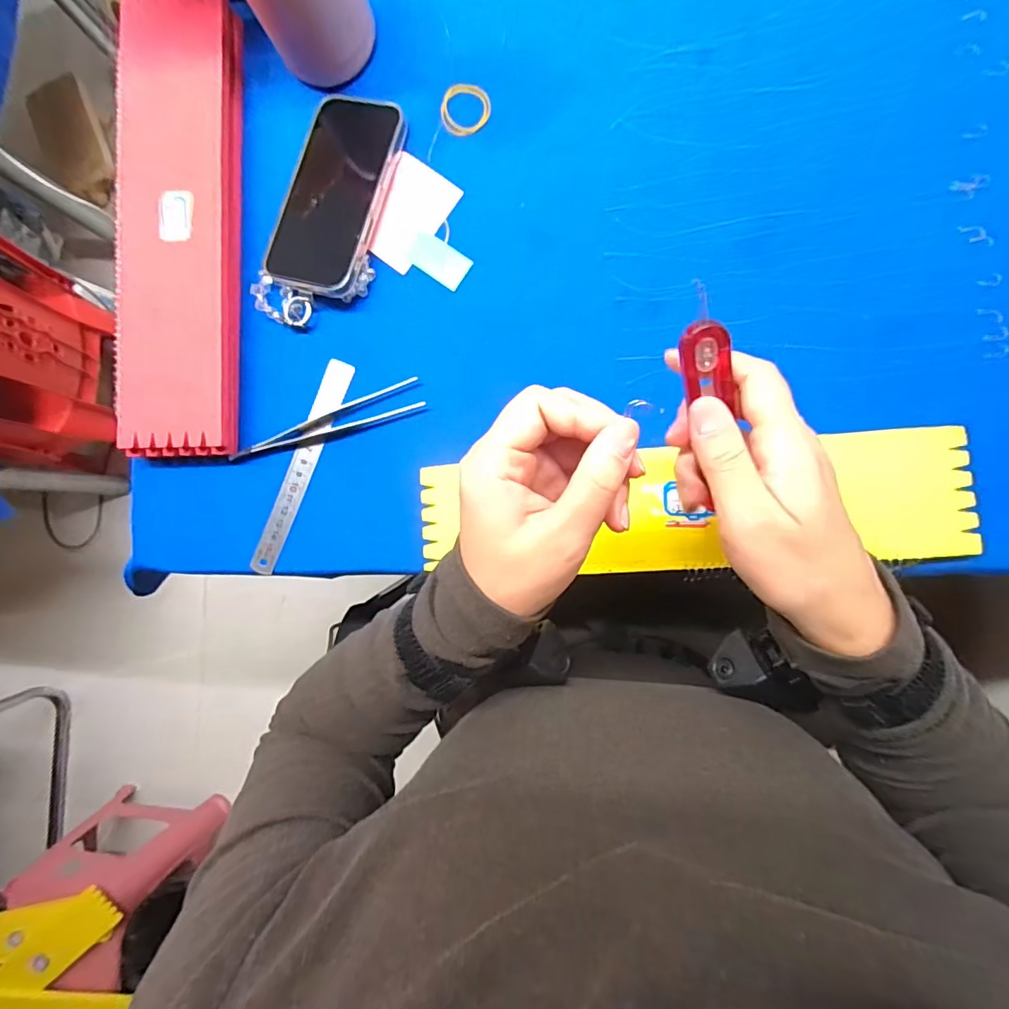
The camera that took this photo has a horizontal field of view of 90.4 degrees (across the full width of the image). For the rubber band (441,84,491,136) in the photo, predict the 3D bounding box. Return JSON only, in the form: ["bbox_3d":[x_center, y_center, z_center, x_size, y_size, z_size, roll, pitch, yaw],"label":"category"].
[{"bbox_3d":[-0.029,-0.298,0.378,0.037,0.004,0.038,7,89,7],"label":"rubber band"}]

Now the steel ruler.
[{"bbox_3d":[-0.157,-0.029,0.388,0.022,0.006,0.171,23,91,3],"label":"steel ruler"}]

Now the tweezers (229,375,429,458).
[{"bbox_3d":[-0.136,-0.065,0.384,0.151,0.010,0.024,-15,86,7],"label":"tweezers"}]

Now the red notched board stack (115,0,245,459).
[{"bbox_3d":[-0.249,-0.214,0.385,0.083,0.033,0.351,0,88,7],"label":"red notched board stack"}]

